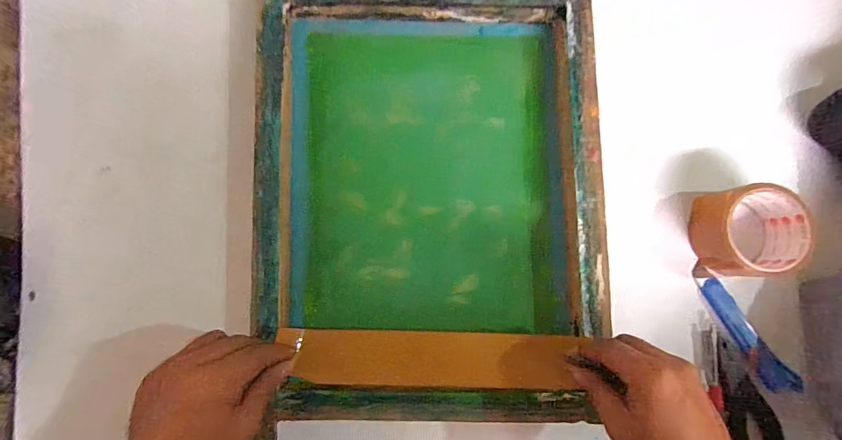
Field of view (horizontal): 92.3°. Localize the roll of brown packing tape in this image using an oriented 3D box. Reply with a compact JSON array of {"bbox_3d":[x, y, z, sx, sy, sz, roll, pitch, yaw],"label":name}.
[{"bbox_3d":[0.334,0.012,0.415,0.087,0.051,0.090,0,84,0],"label":"roll of brown packing tape"}]

